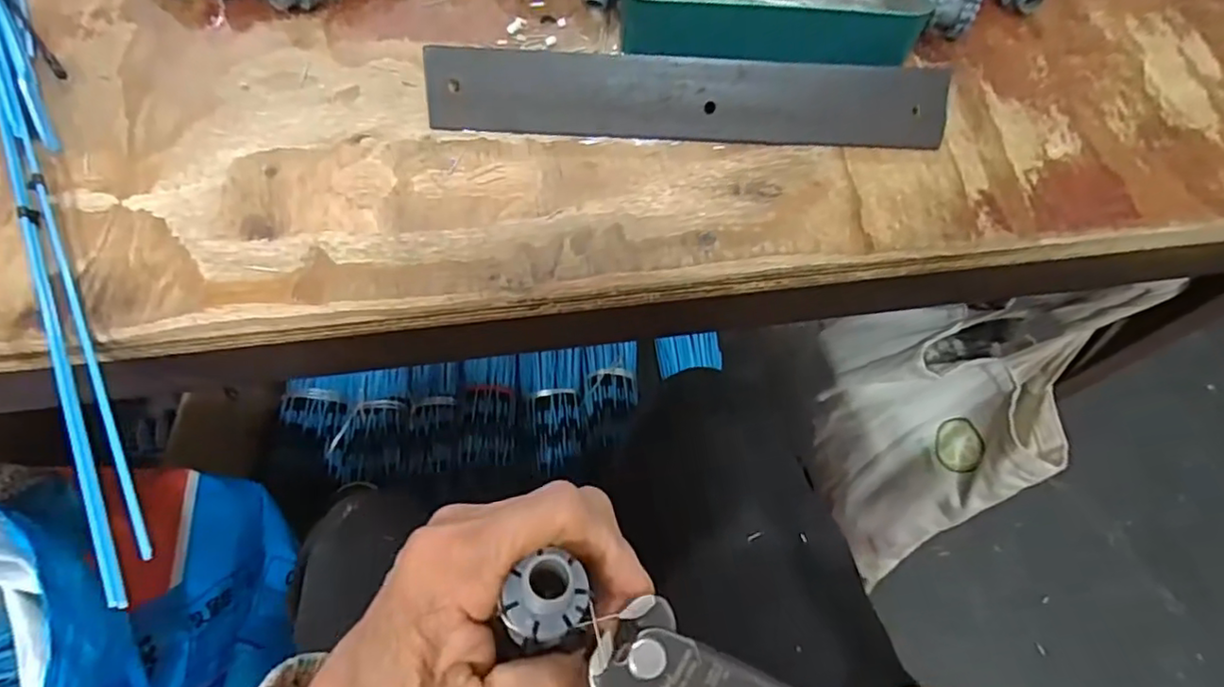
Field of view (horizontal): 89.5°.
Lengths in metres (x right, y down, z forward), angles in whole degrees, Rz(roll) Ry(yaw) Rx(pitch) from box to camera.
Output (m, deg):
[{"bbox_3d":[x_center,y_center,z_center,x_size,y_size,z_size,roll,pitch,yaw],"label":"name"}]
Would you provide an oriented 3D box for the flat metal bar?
[{"bbox_3d":[0.038,-0.119,0.298,0.247,0.036,0.005,2,20,-2],"label":"flat metal bar"}]

